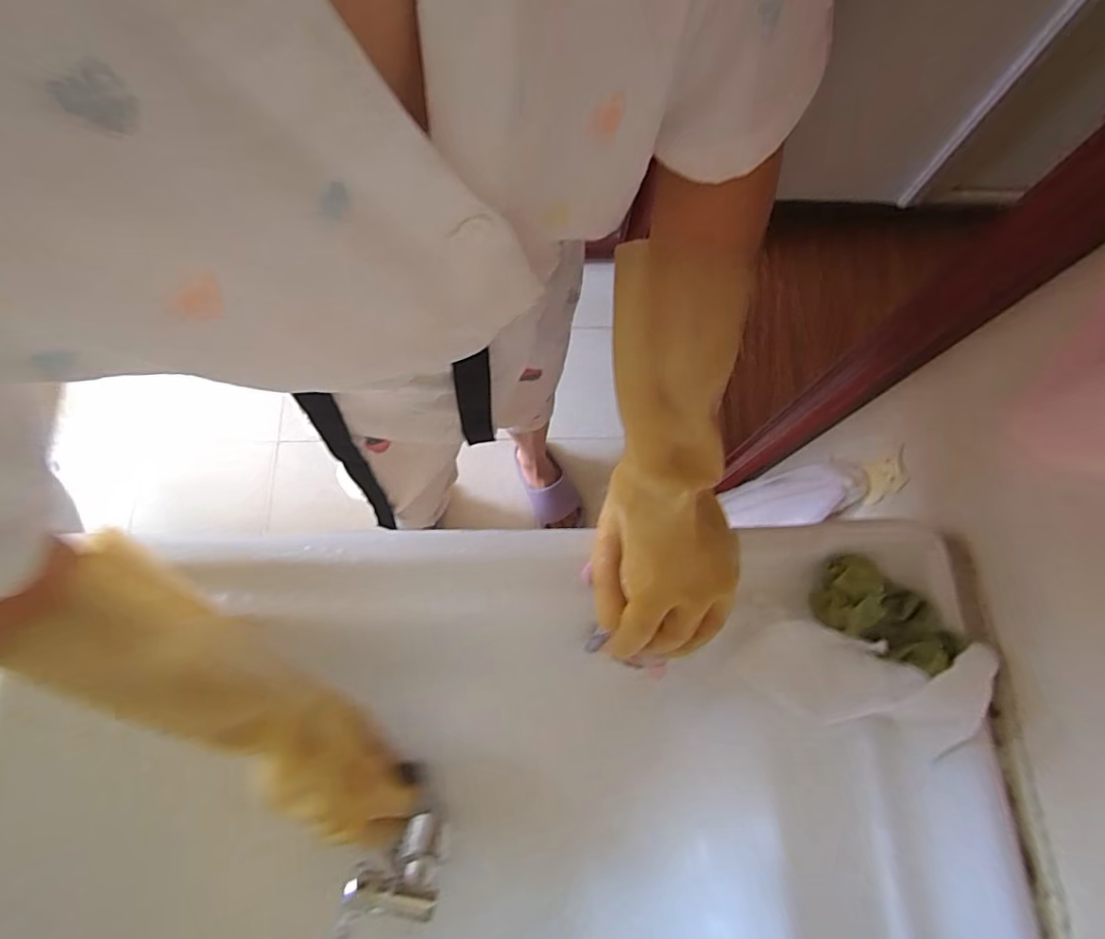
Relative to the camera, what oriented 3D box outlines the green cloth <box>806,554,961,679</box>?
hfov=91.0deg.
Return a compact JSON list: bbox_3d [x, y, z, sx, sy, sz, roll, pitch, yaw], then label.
[{"bbox_3d":[0.230,0.099,0.375,0.086,0.033,0.054,24,74,5],"label":"green cloth"}]

